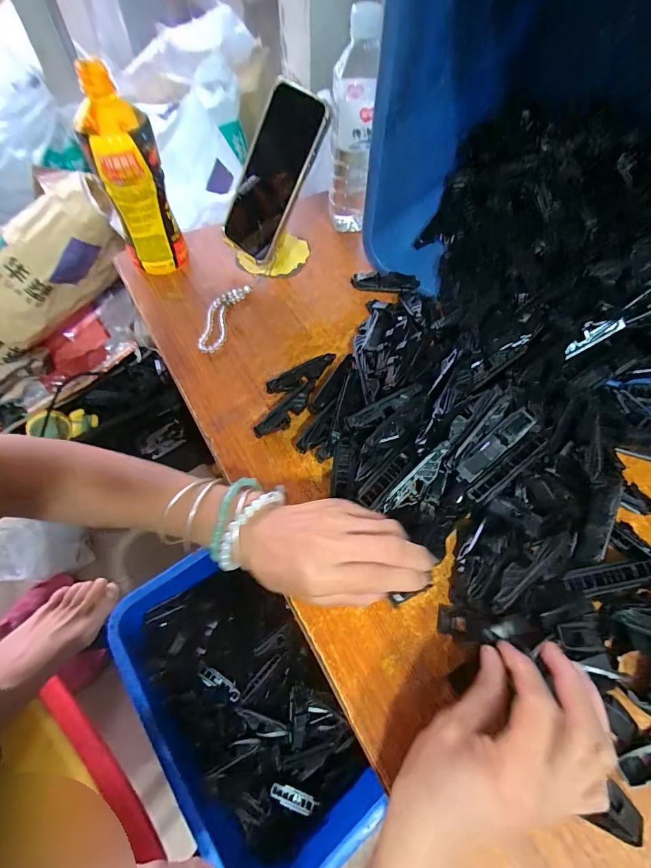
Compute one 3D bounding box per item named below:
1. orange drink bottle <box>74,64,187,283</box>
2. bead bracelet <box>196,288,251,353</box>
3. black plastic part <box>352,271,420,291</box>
[{"bbox_3d":[-0.209,-0.272,0.427,0.067,0.186,0.067,-20,62,-13],"label":"orange drink bottle"},{"bbox_3d":[-0.124,-0.137,0.454,0.035,0.009,0.104,14,60,7],"label":"bead bracelet"},{"bbox_3d":[0.073,-0.185,0.476,0.080,0.020,0.017,10,60,5],"label":"black plastic part"}]

